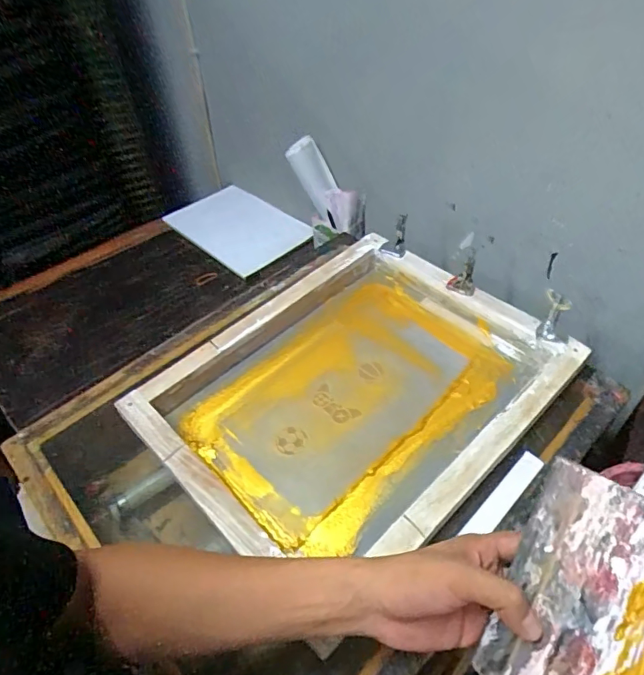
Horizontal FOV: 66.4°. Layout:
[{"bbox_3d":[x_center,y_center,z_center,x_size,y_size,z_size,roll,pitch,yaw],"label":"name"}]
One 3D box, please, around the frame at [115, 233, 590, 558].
[{"bbox_3d":[0.042,0.059,0.607,0.441,0.051,0.350,-36,57,-26],"label":"frame"}]

